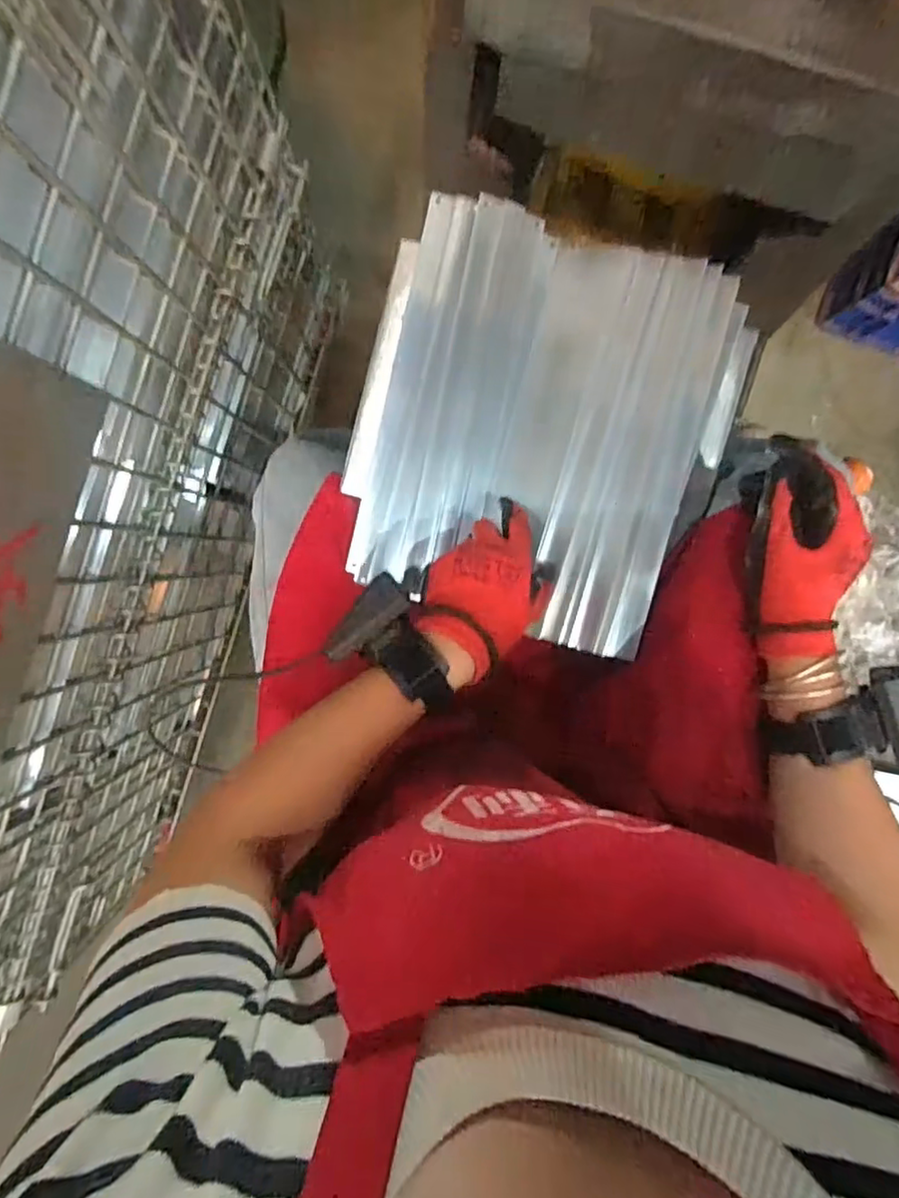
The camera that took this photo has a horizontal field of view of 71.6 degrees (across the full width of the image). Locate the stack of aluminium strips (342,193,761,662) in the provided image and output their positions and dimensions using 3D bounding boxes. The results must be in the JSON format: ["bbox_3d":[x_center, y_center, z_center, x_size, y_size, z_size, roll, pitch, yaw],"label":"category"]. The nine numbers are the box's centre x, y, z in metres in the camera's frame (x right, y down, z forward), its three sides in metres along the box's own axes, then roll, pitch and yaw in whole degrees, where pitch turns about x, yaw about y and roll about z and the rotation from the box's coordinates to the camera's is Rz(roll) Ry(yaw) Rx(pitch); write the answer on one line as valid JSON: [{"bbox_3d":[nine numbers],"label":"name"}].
[{"bbox_3d":[0.073,-0.144,0.531,0.302,0.043,0.324,21,92,-1],"label":"stack of aluminium strips"}]

